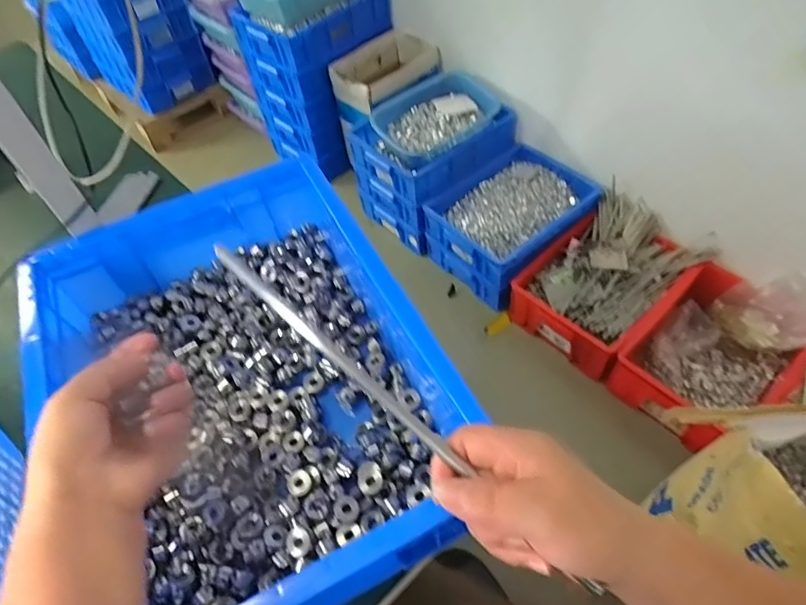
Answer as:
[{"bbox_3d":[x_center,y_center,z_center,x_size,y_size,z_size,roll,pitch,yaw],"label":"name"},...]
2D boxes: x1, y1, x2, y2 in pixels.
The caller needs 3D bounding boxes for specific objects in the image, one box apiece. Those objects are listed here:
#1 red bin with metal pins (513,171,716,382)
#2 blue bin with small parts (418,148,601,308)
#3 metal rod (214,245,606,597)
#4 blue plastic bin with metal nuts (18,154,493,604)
[{"bbox_3d":[0.545,-0.071,1.411,0.483,0.167,0.331,-37,58,-22],"label":"red bin with metal pins"},{"bbox_3d":[0.316,-0.245,1.575,0.451,0.164,0.343,-40,59,-23],"label":"blue bin with small parts"},{"bbox_3d":[-0.006,0.063,0.320,0.303,0.013,0.009,41,64,9],"label":"metal rod"},{"bbox_3d":[-0.146,0.059,0.469,0.300,0.101,0.406,-25,55,-14],"label":"blue plastic bin with metal nuts"}]

